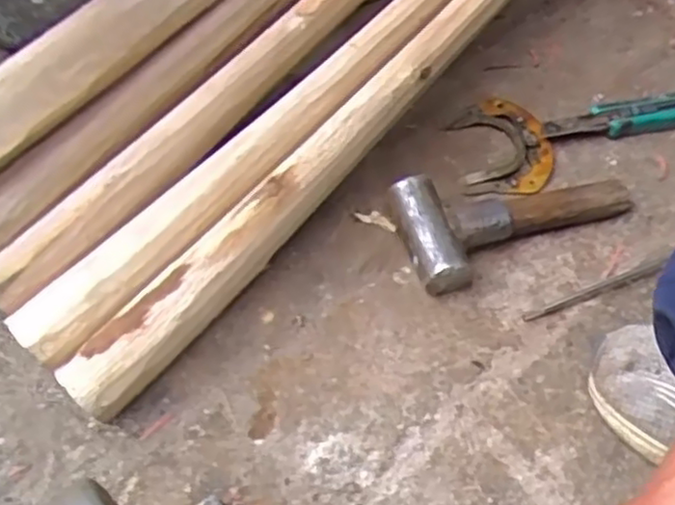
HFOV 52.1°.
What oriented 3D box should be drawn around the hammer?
[{"bbox_3d":[0.136,-0.037,0.562,0.191,0.043,0.093,-21,62,-15],"label":"hammer"}]

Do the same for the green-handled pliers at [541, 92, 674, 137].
[{"bbox_3d":[0.278,-0.127,0.637,0.185,0.022,0.032,-10,60,-9],"label":"green-handled pliers"}]

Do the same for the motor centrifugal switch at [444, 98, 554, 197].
[{"bbox_3d":[0.148,-0.097,0.621,0.081,0.009,0.111,-5,59,-6],"label":"motor centrifugal switch"}]

